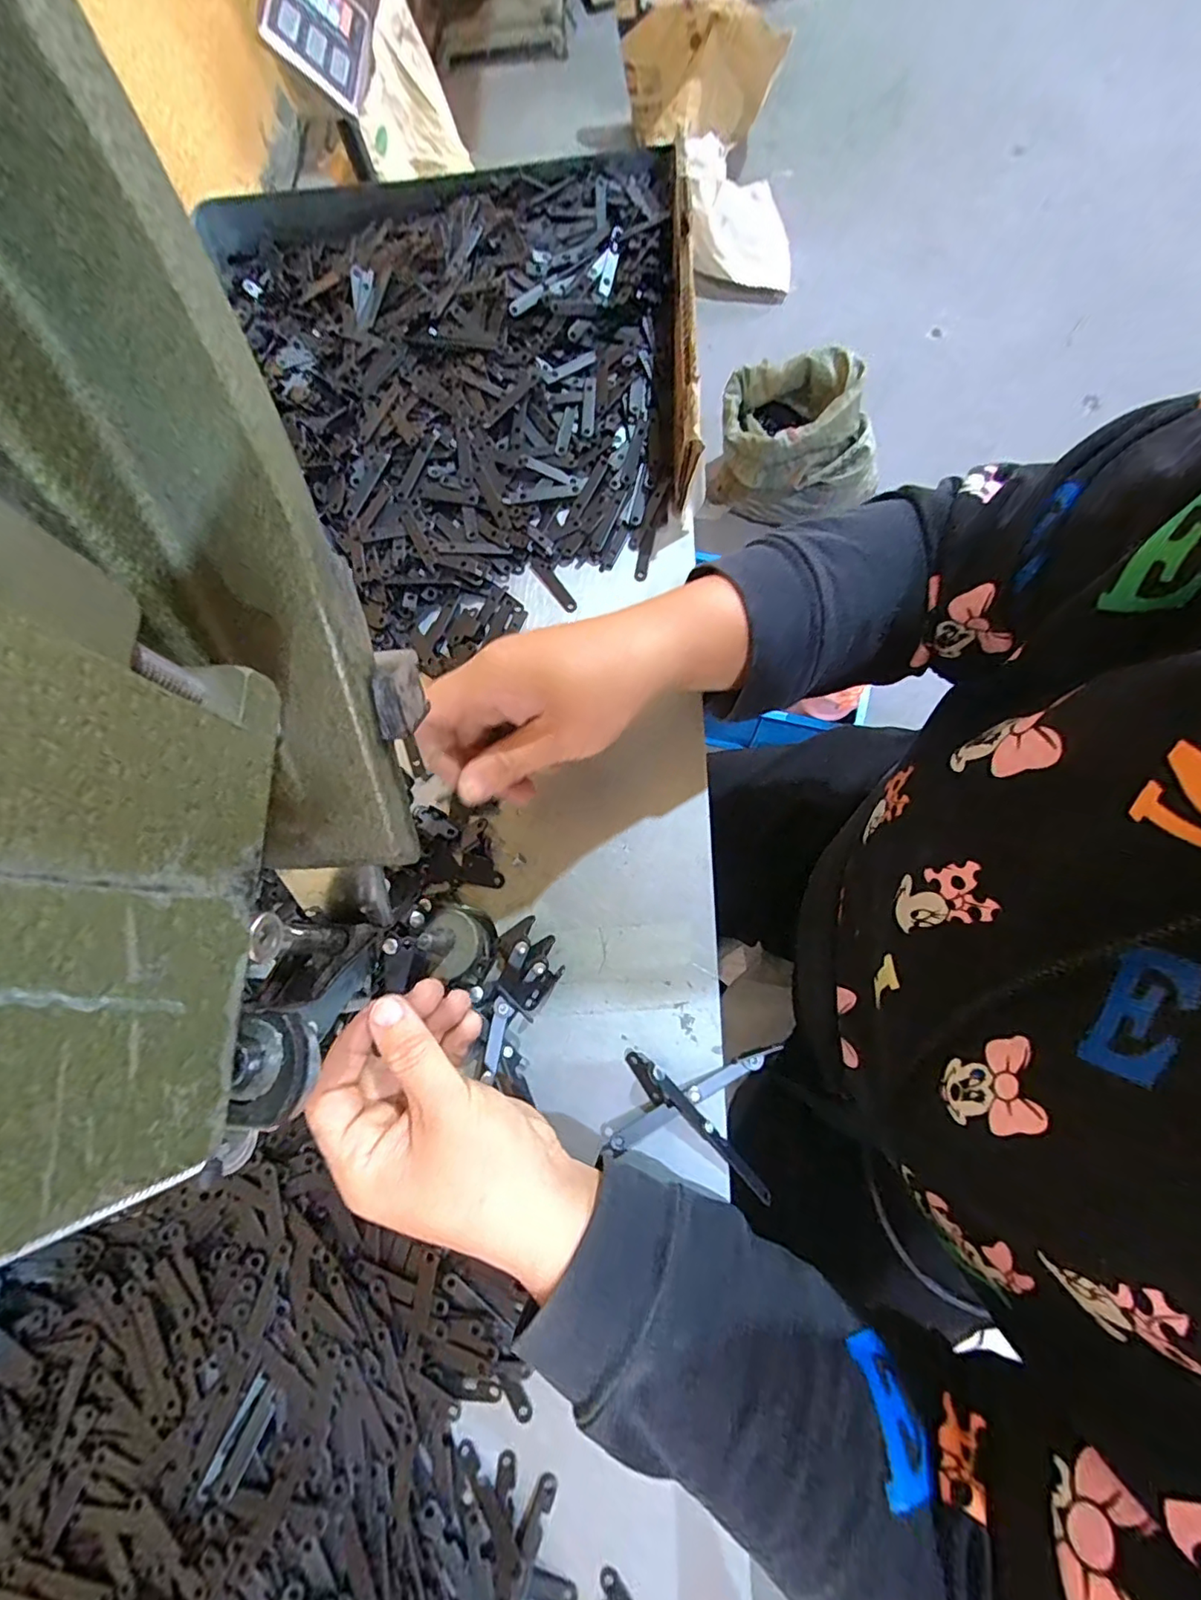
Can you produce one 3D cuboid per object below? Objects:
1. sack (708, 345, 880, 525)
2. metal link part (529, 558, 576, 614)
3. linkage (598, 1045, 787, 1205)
[{"bbox_3d":[0.417,-0.746,1.239,0.350,0.276,0.201,23,79,11],"label":"sack"},{"bbox_3d":[-0.032,-0.148,0.396,0.010,0.004,0.047,-36,76,-4],"label":"metal link part"},{"bbox_3d":[0.048,0.161,0.301,0.085,0.016,0.069,8,77,7],"label":"linkage"}]

